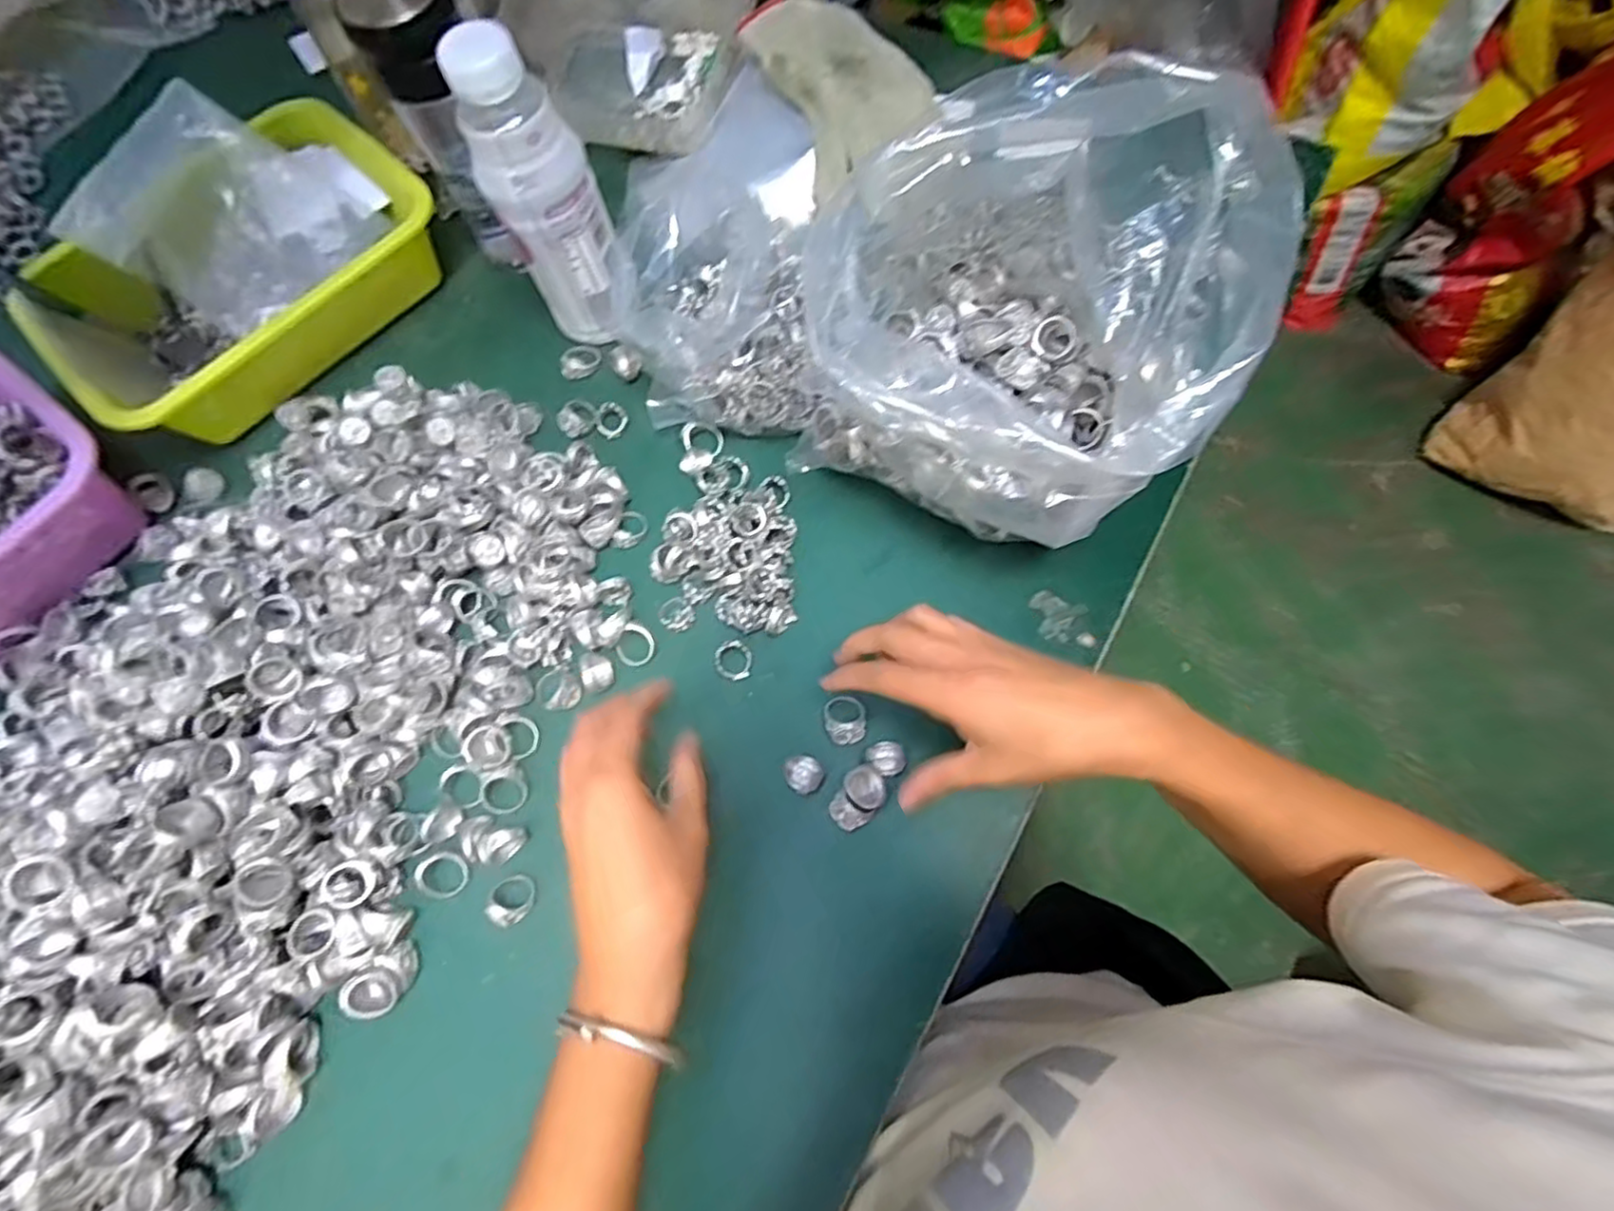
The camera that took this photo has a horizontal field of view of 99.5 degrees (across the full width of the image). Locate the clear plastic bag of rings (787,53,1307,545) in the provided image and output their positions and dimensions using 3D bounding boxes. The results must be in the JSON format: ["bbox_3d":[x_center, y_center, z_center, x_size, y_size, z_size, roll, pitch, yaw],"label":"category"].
[{"bbox_3d":[0.114,-0.139,0.369,0.204,0.196,0.167,38,76,14],"label":"clear plastic bag of rings"}]

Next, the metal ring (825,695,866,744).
[{"bbox_3d":[0.024,0.069,0.414,0.024,0.011,0.028,-9,70,-2],"label":"metal ring"}]

